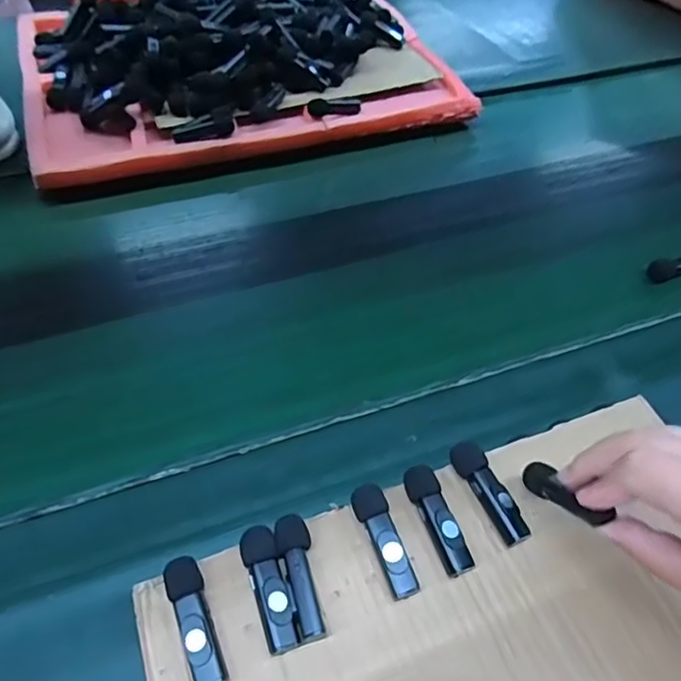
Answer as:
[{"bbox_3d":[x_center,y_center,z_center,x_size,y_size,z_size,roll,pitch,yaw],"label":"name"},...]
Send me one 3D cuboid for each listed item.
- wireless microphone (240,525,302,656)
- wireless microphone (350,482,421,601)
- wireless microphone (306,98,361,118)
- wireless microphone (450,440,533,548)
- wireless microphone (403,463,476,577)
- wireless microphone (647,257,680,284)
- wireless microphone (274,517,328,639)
[{"bbox_3d":[-0.038,0.132,0.315,0.018,0.017,0.063,-15,52,-14],"label":"wireless microphone"},{"bbox_3d":[0.025,0.112,0.334,0.018,0.018,0.064,-16,53,-15],"label":"wireless microphone"},{"bbox_3d":[-0.007,-0.265,0.664,0.061,0.019,0.017,-14,50,-15],"label":"wireless microphone"},{"bbox_3d":[0.089,0.091,0.355,0.018,0.018,0.065,-19,53,-17],"label":"wireless microphone"},{"bbox_3d":[0.056,0.104,0.343,0.018,0.016,0.063,-14,52,-13],"label":"wireless microphone"},{"bbox_3d":[0.311,-0.067,0.542,0.055,0.019,0.017,-10,51,-10],"label":"wireless microphone"},{"bbox_3d":[-0.021,0.127,0.321,0.018,0.016,0.064,-14,52,-13],"label":"wireless microphone"}]

